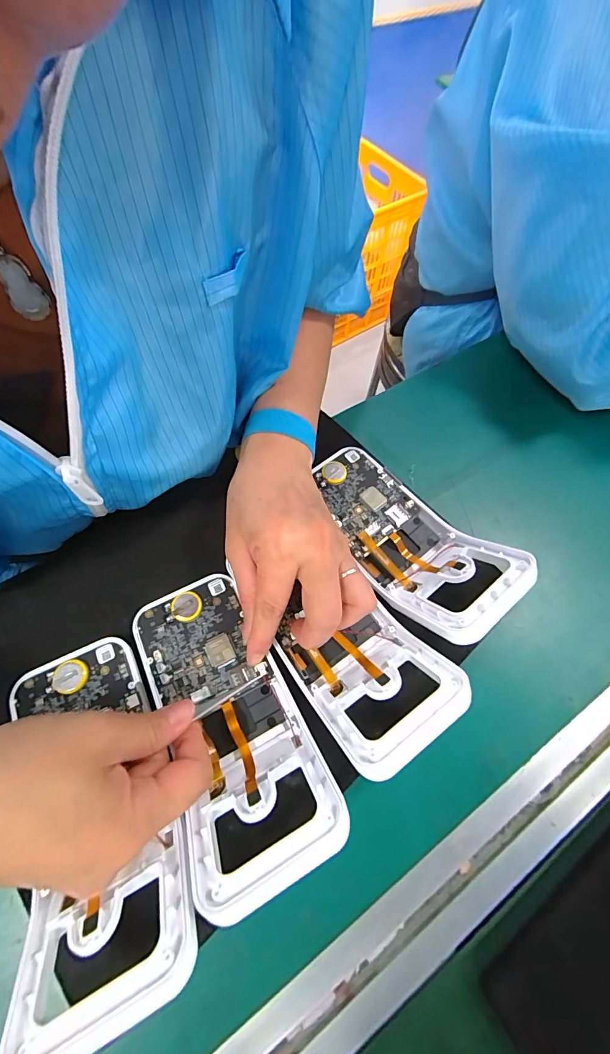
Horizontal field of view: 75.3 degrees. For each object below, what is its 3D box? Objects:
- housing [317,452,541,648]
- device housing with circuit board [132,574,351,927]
[{"bbox_3d":[0.073,0.008,0.294,0.085,0.047,0.174,-31,52,-13],"label":"housing"},{"bbox_3d":[-0.047,0.113,0.237,0.074,0.038,0.169,-28,54,-11],"label":"device housing with circuit board"}]

